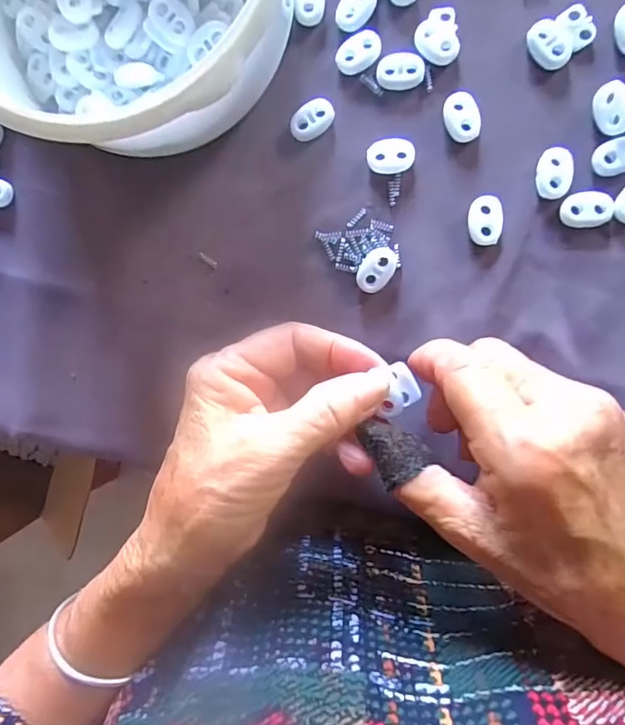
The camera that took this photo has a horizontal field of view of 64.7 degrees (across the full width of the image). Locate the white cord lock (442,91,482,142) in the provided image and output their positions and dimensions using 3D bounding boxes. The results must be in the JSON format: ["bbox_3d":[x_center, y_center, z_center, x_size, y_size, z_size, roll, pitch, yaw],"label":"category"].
[{"bbox_3d":[0.071,-0.116,0.234,0.016,0.004,0.023,-11,93,8],"label":"white cord lock"}]

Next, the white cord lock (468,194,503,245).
[{"bbox_3d":[0.082,-0.067,0.234,0.015,0.004,0.023,3,95,7],"label":"white cord lock"}]

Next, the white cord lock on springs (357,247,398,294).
[{"bbox_3d":[0.031,-0.045,0.242,0.015,0.006,0.023,34,98,3],"label":"white cord lock on springs"}]

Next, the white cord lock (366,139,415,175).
[{"bbox_3d":[0.038,-0.100,0.240,0.022,0.004,0.016,-4,94,7],"label":"white cord lock"}]

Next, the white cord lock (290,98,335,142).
[{"bbox_3d":[0.000,-0.119,0.243,0.023,0.006,0.015,-37,89,8],"label":"white cord lock"}]

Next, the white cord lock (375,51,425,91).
[{"bbox_3d":[0.042,-0.139,0.236,0.022,0.004,0.016,2,95,7],"label":"white cord lock"}]

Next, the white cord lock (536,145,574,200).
[{"bbox_3d":[0.113,-0.088,0.228,0.015,0.004,0.024,8,95,6],"label":"white cord lock"}]

